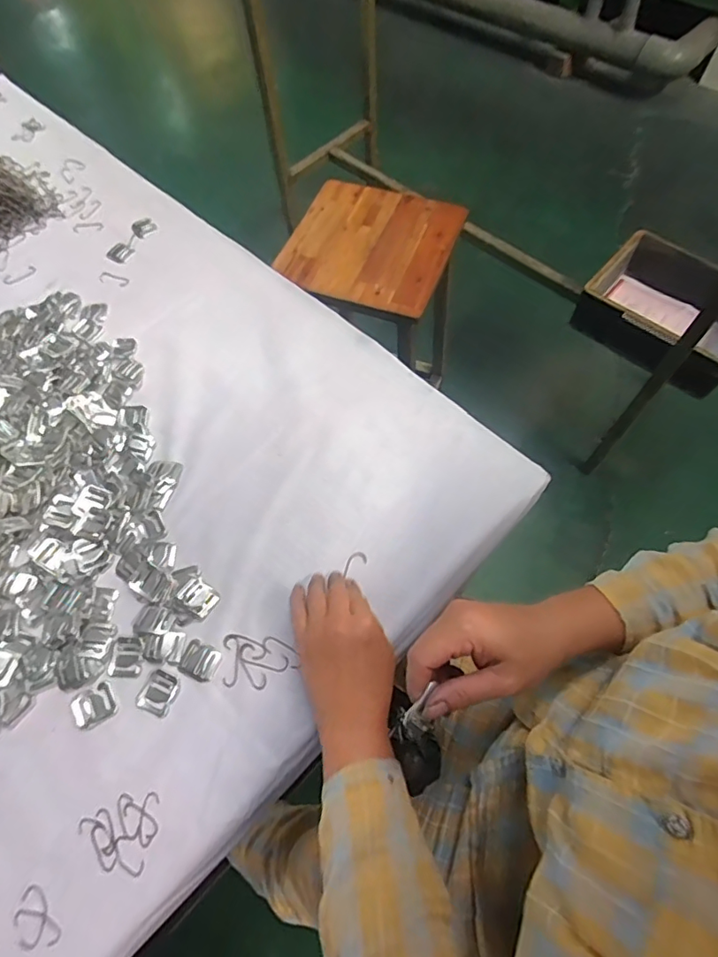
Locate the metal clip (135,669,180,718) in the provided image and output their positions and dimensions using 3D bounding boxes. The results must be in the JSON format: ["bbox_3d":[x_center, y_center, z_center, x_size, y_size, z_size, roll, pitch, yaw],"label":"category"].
[{"bbox_3d":[-0.180,0.192,0.459,0.032,0.004,0.034,22,66,13],"label":"metal clip"}]

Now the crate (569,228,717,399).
[{"bbox_3d":[0.698,-0.371,1.142,0.338,0.134,0.285,37,70,19],"label":"crate"}]

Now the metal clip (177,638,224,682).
[{"bbox_3d":[-0.146,0.168,0.471,0.037,0.004,0.030,22,66,13],"label":"metal clip"}]

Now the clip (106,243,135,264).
[{"bbox_3d":[-0.335,-0.318,0.718,0.031,0.004,0.032,25,67,14],"label":"clip"}]

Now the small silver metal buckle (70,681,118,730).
[{"bbox_3d":[-0.236,0.202,0.455,0.035,0.004,0.031,-28,66,-11],"label":"small silver metal buckle"}]

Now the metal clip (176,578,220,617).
[{"bbox_3d":[-0.156,0.114,0.497,0.034,0.008,0.025,33,69,17],"label":"metal clip"}]

